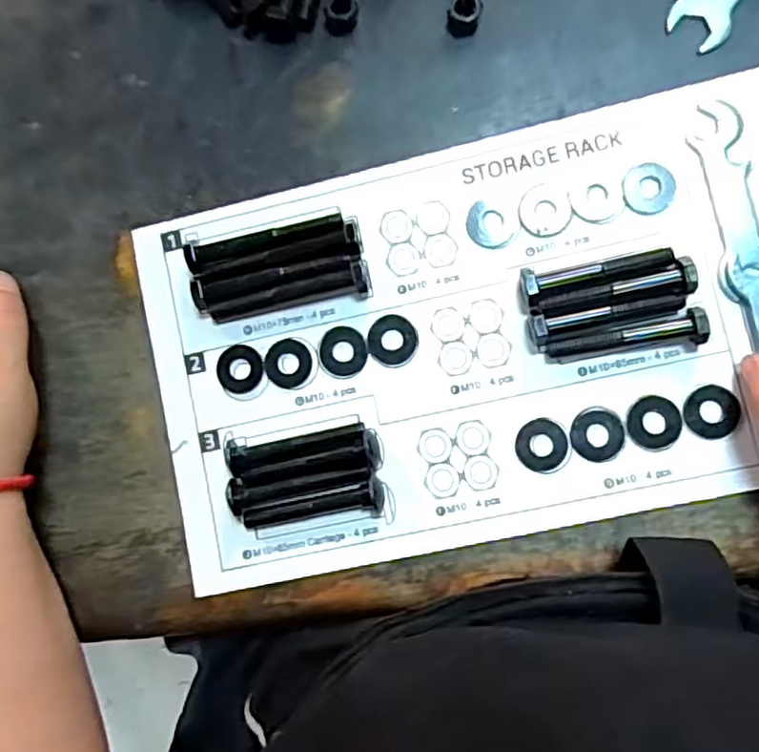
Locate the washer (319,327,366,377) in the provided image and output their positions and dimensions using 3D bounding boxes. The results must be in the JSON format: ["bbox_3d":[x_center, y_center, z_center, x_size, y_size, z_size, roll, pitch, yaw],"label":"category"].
[{"bbox_3d":[-0.018,-0.013,0.327,0.023,0.004,0.024,0,87,6],"label":"washer"}]

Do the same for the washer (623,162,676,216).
[{"bbox_3d":[0.129,-0.090,0.314,0.023,0.004,0.024,0,87,6],"label":"washer"}]

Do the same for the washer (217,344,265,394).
[{"bbox_3d":[-0.071,-0.004,0.332,0.024,0.004,0.024,0,87,6],"label":"washer"}]

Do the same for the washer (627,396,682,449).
[{"bbox_3d":[0.128,0.022,0.306,0.023,0.004,0.023,-10,86,6],"label":"washer"}]

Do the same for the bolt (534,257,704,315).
[{"bbox_3d":[0.108,-0.040,0.308,0.073,0.015,0.015,-10,86,6],"label":"bolt"}]

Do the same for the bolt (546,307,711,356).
[{"bbox_3d":[0.114,-0.016,0.305,0.069,0.016,0.014,-13,86,5],"label":"bolt"}]

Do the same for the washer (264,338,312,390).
[{"bbox_3d":[-0.046,-0.006,0.329,0.024,0.004,0.025,0,87,6],"label":"washer"}]

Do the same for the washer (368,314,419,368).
[{"bbox_3d":[0.006,-0.017,0.323,0.024,0.004,0.026,0,87,6],"label":"washer"}]

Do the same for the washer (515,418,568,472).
[{"bbox_3d":[0.077,0.033,0.311,0.024,0.004,0.025,0,87,6],"label":"washer"}]

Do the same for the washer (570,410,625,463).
[{"bbox_3d":[0.103,0.028,0.309,0.024,0.004,0.023,-10,86,6],"label":"washer"}]

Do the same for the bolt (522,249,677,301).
[{"bbox_3d":[0.101,-0.051,0.310,0.069,0.015,0.015,-15,86,5],"label":"bolt"}]

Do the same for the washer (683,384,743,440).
[{"bbox_3d":[0.154,0.017,0.303,0.024,0.004,0.024,-11,86,5],"label":"washer"}]

